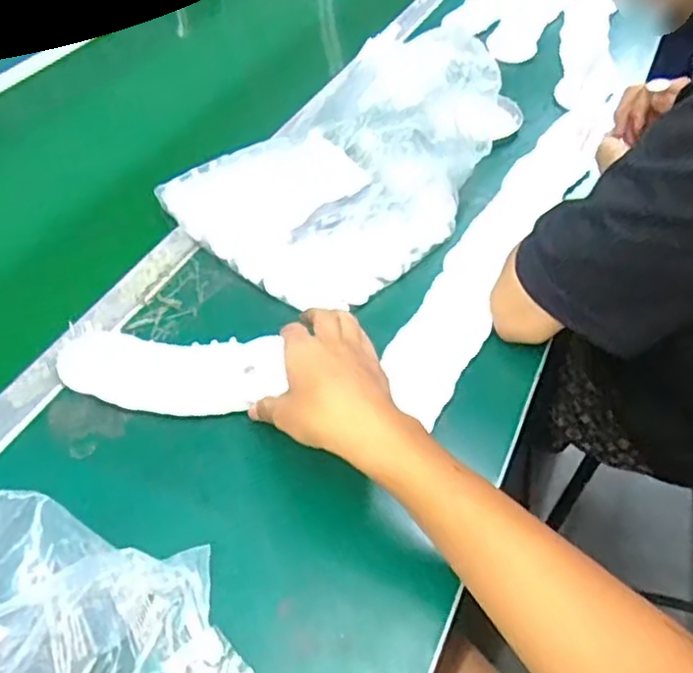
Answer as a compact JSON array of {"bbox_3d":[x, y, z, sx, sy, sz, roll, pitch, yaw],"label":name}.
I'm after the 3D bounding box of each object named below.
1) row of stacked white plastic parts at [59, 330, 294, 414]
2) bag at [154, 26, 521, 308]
[{"bbox_3d":[-0.140,0.027,0.557,0.174,0.024,0.061,3,46,4],"label":"row of stacked white plastic parts"},{"bbox_3d":[0.003,-0.195,0.702,0.324,0.133,0.250,-34,55,-29],"label":"bag"}]

